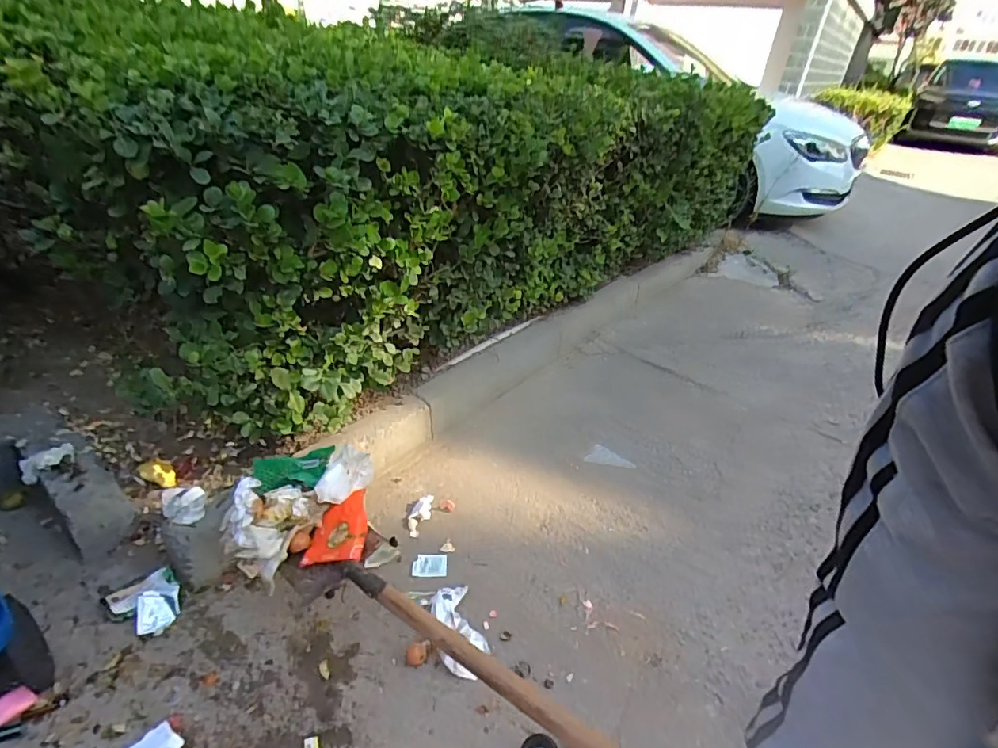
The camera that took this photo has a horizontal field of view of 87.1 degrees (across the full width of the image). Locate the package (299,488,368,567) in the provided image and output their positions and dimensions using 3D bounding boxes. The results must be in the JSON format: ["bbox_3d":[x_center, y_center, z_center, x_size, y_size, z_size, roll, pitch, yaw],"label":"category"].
[{"bbox_3d":[-0.338,0.323,1.119,0.121,0.029,0.201,-12,29,2],"label":"package"}]

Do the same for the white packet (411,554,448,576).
[{"bbox_3d":[-0.179,0.496,1.365,0.088,0.004,0.069,2,32,-7],"label":"white packet"}]

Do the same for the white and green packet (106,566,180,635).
[{"bbox_3d":[-0.784,0.517,1.172,0.137,0.016,0.134,-19,63,-33],"label":"white and green packet"}]

